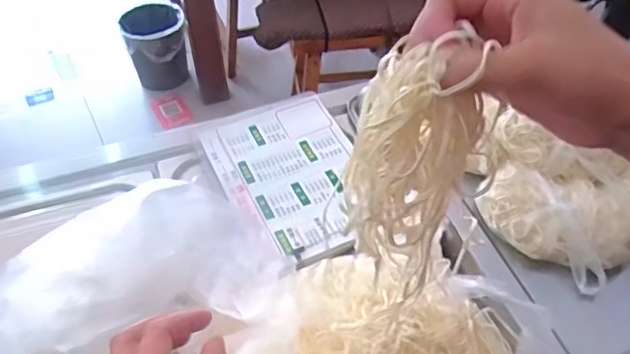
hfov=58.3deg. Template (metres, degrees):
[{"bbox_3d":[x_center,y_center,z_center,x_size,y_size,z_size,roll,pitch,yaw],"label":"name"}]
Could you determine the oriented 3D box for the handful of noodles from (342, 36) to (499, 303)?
[{"bbox_3d":[0.055,0.004,0.333,0.071,0.161,0.035,5,32,5],"label":"handful of noodles"}]

